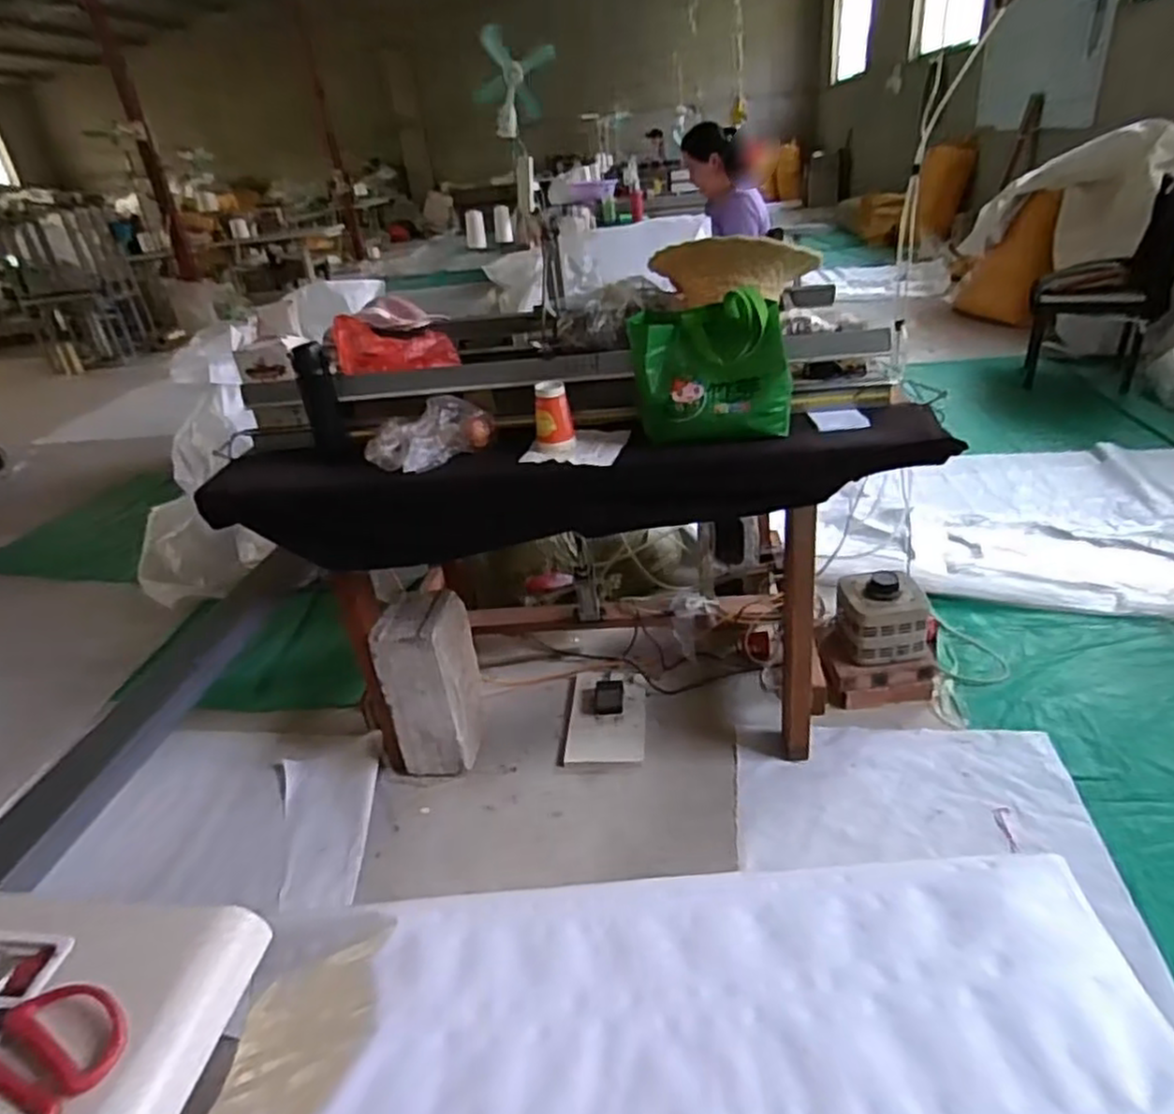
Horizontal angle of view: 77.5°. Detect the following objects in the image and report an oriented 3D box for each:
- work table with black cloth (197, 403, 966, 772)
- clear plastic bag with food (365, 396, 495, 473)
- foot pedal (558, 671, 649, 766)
[{"bbox_3d":[0.006,0.020,1.597,1.292,0.672,0.515,-1,30,9],"label":"work table with black cloth"},{"bbox_3d":[-0.283,-0.224,1.311,0.218,0.097,0.096,-21,33,-24],"label":"clear plastic bag with food"},{"bbox_3d":[0.043,0.382,1.784,0.198,0.041,0.290,-3,27,7],"label":"foot pedal"}]

